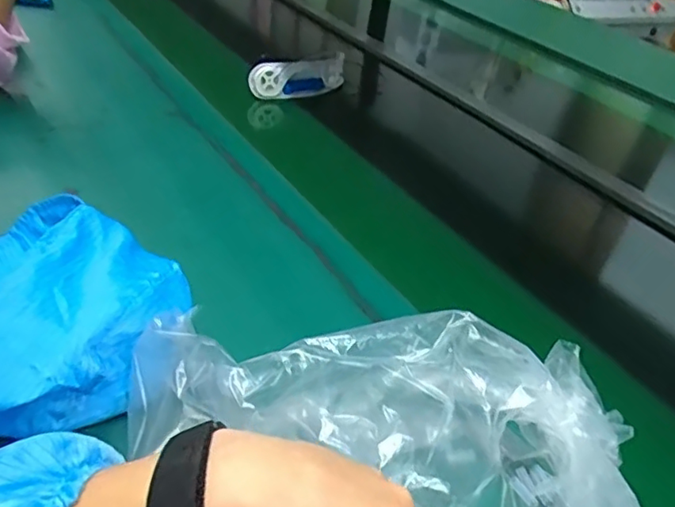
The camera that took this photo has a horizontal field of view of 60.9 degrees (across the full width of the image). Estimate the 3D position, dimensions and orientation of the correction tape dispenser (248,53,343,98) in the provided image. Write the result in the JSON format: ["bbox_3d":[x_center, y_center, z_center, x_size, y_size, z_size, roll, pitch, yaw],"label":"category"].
[{"bbox_3d":[-0.060,-0.270,0.887,0.168,0.055,0.021,-16,44,-30],"label":"correction tape dispenser"}]

